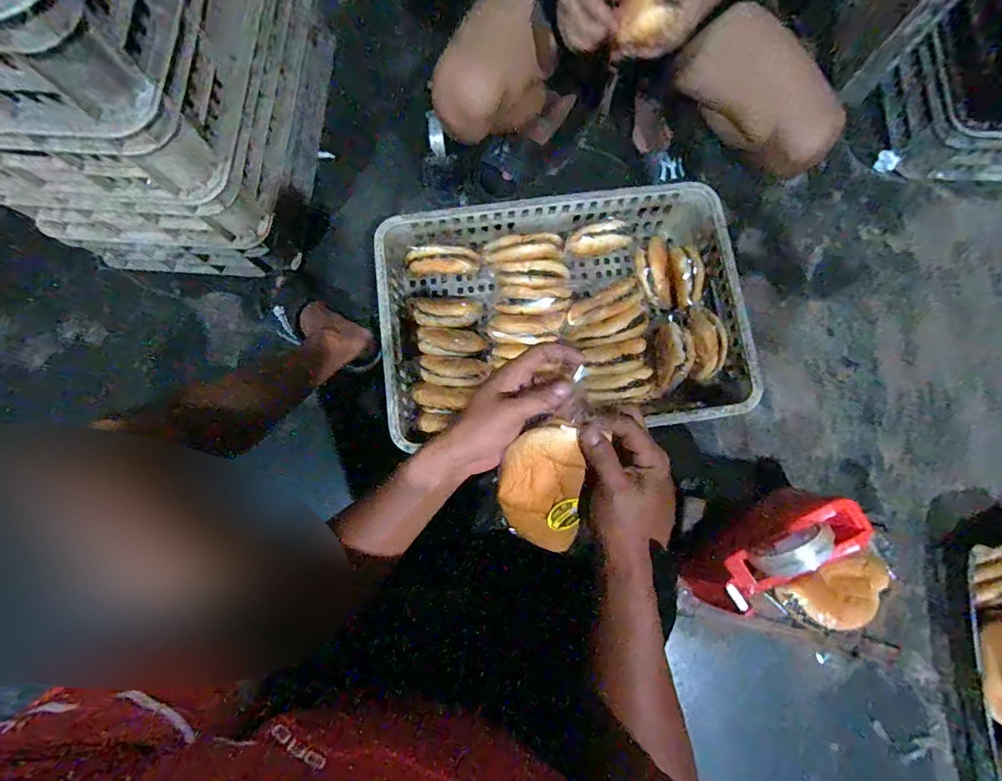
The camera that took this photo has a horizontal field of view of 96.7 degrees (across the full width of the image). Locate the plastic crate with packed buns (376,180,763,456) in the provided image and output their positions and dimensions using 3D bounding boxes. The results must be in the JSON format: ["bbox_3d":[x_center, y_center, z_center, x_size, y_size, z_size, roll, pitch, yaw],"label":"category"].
[{"bbox_3d":[0.107,-0.127,0.822,0.614,0.141,0.416,-6,80,-1],"label":"plastic crate with packed buns"}]

